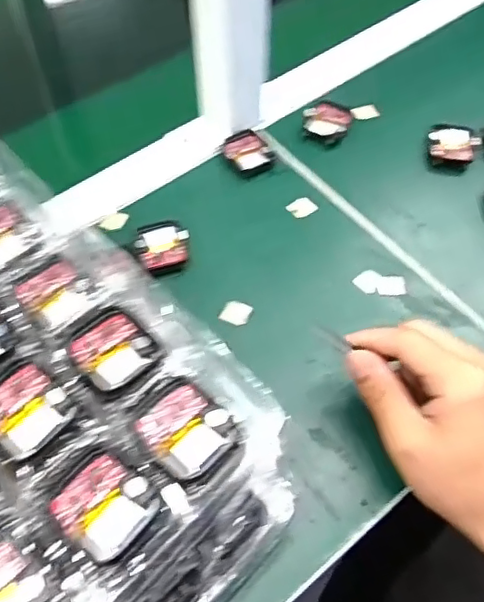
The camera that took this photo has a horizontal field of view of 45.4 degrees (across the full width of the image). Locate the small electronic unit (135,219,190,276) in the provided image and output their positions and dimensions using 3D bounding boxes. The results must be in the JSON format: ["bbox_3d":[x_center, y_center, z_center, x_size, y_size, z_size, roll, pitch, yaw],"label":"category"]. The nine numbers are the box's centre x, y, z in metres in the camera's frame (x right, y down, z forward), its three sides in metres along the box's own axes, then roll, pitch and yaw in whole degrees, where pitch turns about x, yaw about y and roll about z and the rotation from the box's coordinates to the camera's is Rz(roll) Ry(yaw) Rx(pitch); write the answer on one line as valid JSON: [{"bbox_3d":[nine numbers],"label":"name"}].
[{"bbox_3d":[-0.059,-0.042,0.442,0.038,0.014,0.044,-20,60,-12],"label":"small electronic unit"}]

